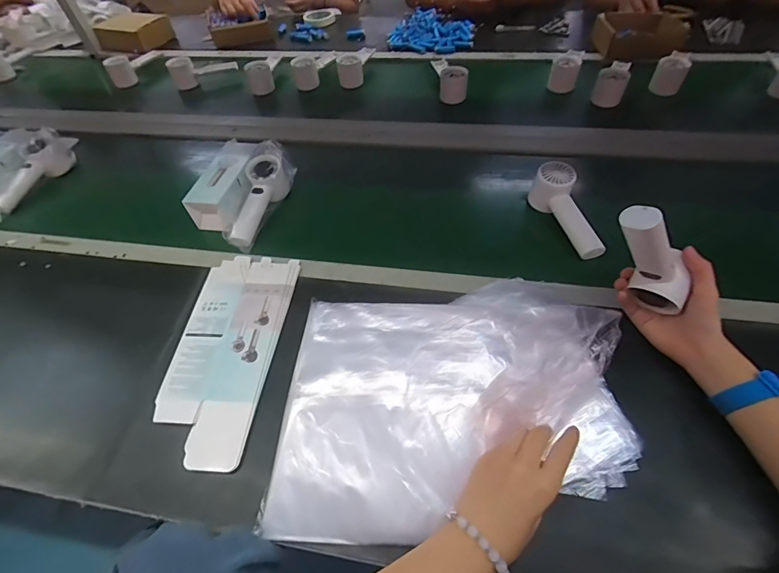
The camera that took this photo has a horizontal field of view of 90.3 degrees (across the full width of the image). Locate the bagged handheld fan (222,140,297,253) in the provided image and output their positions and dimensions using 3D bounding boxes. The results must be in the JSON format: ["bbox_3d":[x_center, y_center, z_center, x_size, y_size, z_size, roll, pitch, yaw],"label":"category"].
[{"bbox_3d":[-0.211,-0.143,0.635,0.063,0.061,0.193,12,72,12],"label":"bagged handheld fan"}]

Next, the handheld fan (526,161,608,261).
[{"bbox_3d":[0.266,-0.109,0.580,0.046,0.060,0.159,-16,68,-9],"label":"handheld fan"}]

